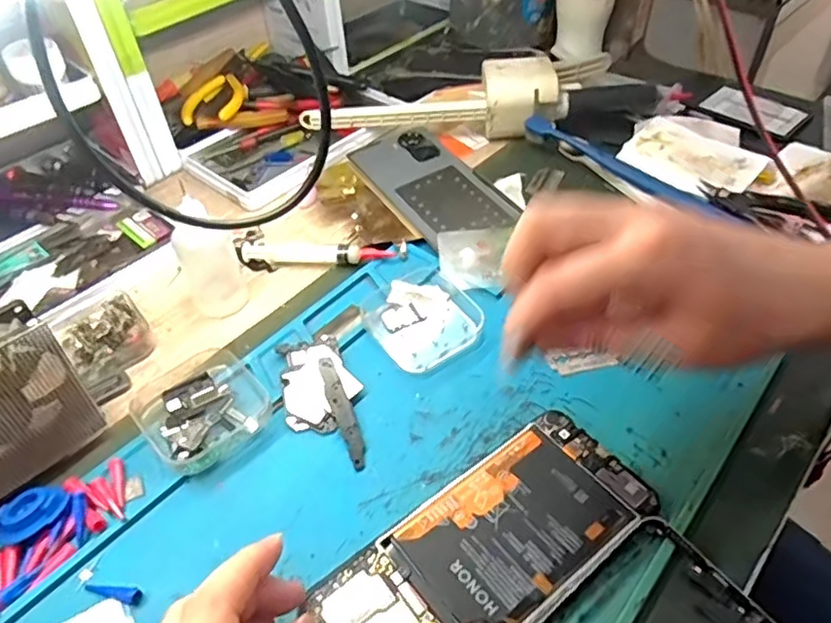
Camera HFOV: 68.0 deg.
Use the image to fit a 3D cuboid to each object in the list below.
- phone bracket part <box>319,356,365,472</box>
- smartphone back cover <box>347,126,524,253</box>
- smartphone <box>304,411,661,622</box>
[{"bbox_3d":[-0.041,0.055,0.342,0.011,0.008,0.071,-19,49,-15],"label":"phone bracket part"},{"bbox_3d":[0.010,-0.105,0.494,0.076,0.008,0.149,-26,51,-20],"label":"smartphone back cover"},{"bbox_3d":[0.032,0.109,0.283,0.162,0.007,0.071,-32,53,-24],"label":"smartphone"}]

